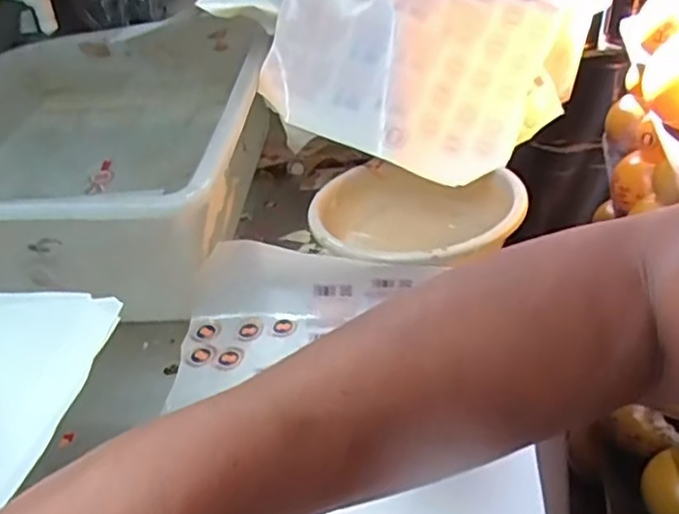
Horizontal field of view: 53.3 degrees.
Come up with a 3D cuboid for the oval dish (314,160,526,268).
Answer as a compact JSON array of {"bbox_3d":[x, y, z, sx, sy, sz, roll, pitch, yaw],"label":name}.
[{"bbox_3d":[0.068,-0.022,0.641,0.199,0.070,0.158,11,39,20],"label":"oval dish"}]

